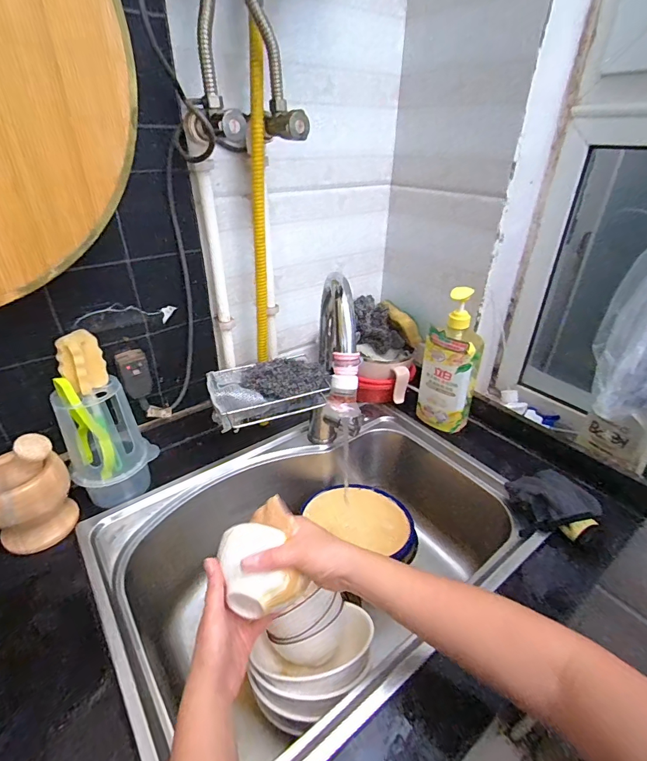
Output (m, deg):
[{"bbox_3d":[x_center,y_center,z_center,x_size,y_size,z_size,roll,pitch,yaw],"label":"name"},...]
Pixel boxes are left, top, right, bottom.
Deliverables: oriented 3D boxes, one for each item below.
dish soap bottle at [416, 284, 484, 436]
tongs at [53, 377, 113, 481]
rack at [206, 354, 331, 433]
[{"bbox_3d":[0.229,-0.029,0.722,0.098,0.255,0.051,11,33,16],"label":"dish soap bottle"},{"bbox_3d":[-0.325,0.068,0.560,0.036,0.150,0.038,-24,39,-34],"label":"tongs"},{"bbox_3d":[-0.087,0.013,0.629,0.173,0.058,0.100,-12,34,-19],"label":"rack"}]

